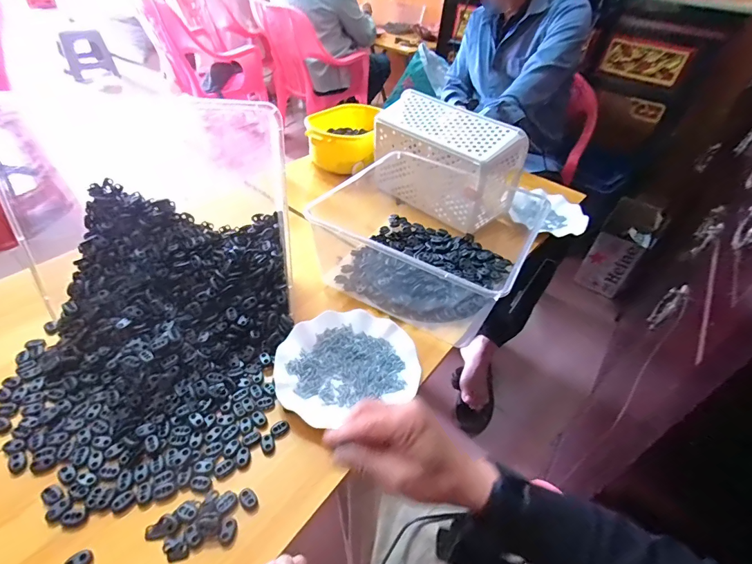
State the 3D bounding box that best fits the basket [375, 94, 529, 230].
[{"bbox_3d":[0.137,-0.254,0.799,0.282,0.162,0.140,33,48,27],"label":"basket"}]

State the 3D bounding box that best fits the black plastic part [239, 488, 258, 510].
[{"bbox_3d":[-0.130,0.222,0.398,0.015,0.008,0.021,-27,51,-31],"label":"black plastic part"}]

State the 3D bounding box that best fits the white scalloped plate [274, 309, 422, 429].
[{"bbox_3d":[-0.041,0.103,0.521,0.181,0.017,0.157,-13,45,-20],"label":"white scalloped plate"}]

